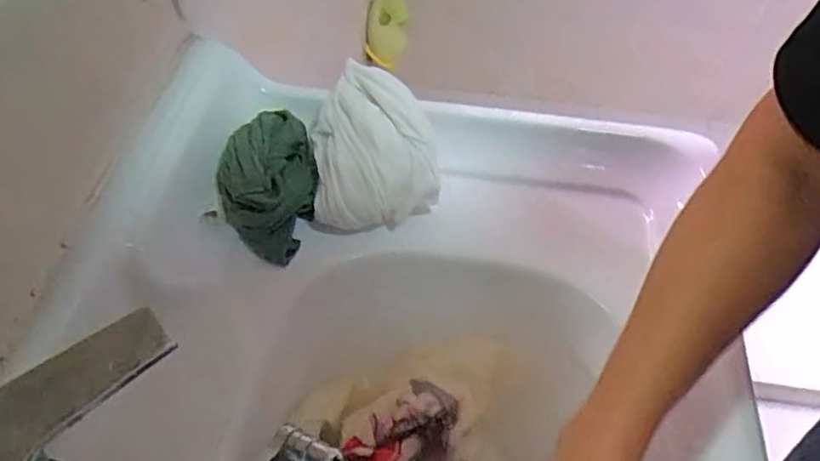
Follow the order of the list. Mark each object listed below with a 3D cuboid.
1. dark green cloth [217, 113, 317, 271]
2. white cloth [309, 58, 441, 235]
[{"bbox_3d":[-0.119,-0.045,0.548,0.074,0.065,0.129,3,52,1],"label":"dark green cloth"},{"bbox_3d":[-0.029,-0.070,0.550,0.104,0.038,0.139,2,82,-2],"label":"white cloth"}]

